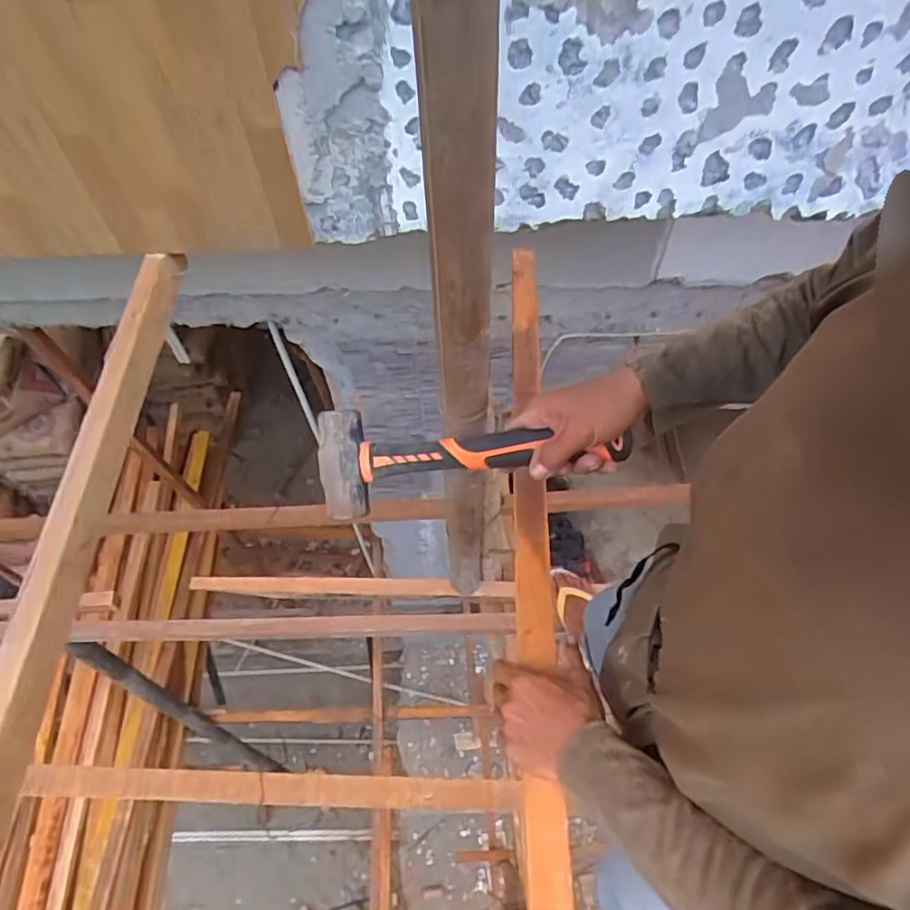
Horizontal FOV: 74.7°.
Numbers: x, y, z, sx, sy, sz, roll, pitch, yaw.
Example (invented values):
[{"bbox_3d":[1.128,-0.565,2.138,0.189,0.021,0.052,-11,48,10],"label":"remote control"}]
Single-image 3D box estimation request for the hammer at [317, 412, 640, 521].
[{"bbox_3d":[0.016,-0.001,0.556,0.282,0.061,0.079,-5,56,3],"label":"hammer"}]

